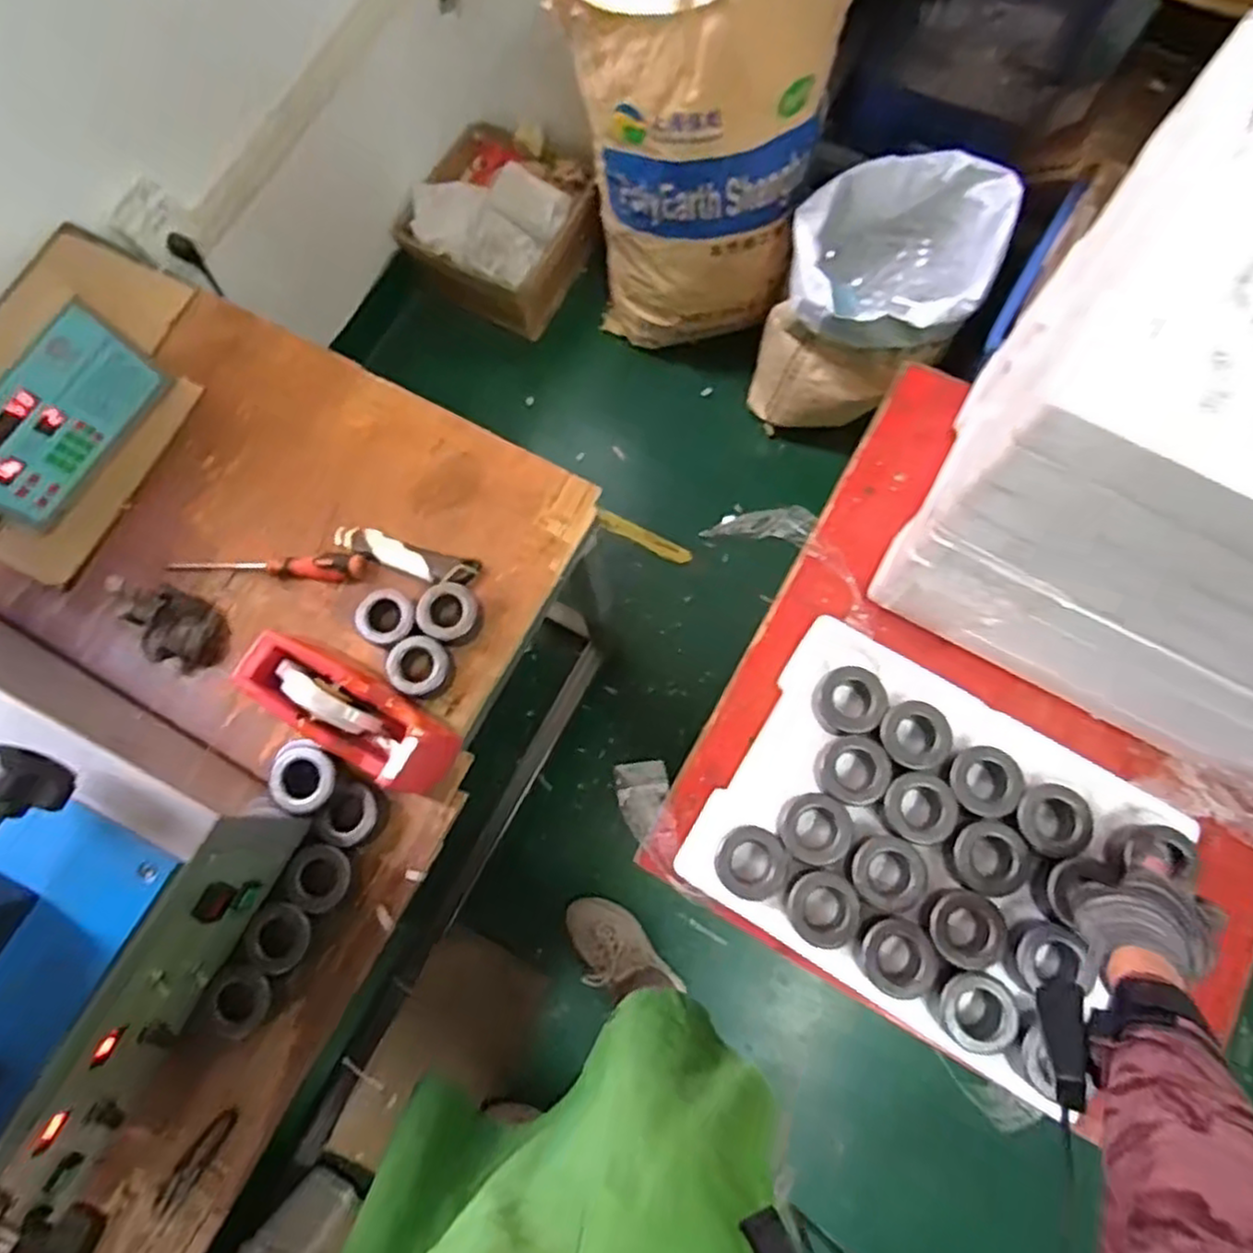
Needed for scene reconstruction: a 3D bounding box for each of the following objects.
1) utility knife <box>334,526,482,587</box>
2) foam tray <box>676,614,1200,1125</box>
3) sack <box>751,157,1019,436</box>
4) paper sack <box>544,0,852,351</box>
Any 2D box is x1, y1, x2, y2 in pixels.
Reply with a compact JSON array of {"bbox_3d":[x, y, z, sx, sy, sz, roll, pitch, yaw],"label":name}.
[{"bbox_3d":[-0.240,-0.076,0.776,0.159,0.014,0.035,18,77,6],"label":"utility knife"},{"bbox_3d":[0.276,0.192,0.634,0.378,0.059,0.275,31,79,9],"label":"foam tray"},{"bbox_3d":[0.438,-0.583,1.314,0.337,0.361,0.317,12,77,5],"label":"sack"},{"bbox_3d":[0.117,-0.811,1.254,0.400,0.598,0.309,11,77,4],"label":"paper sack"}]

